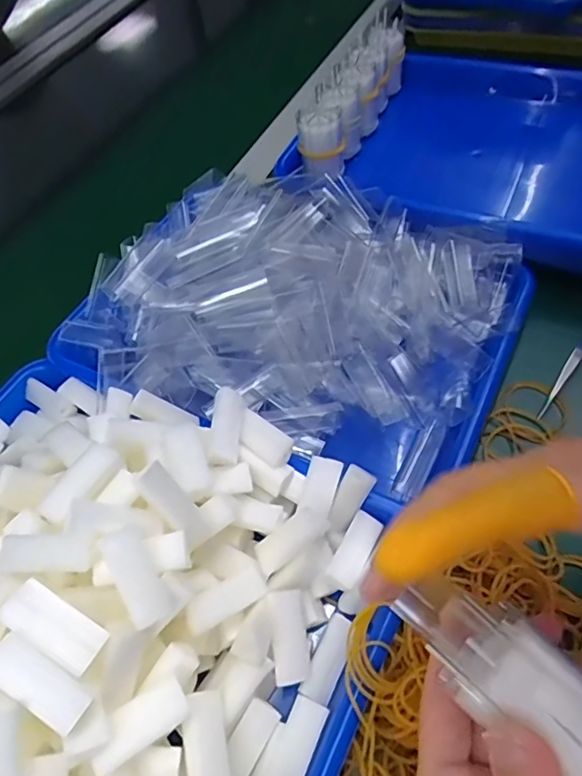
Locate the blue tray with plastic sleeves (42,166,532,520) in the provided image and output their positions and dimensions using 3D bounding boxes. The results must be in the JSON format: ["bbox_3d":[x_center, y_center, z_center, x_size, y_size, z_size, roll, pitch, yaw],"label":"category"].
[{"bbox_3d":[-0.001,-0.065,0.407,0.317,0.080,0.231,18,60,18],"label":"blue tray with plastic sleeves"}]

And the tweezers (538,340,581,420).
[{"bbox_3d":[0.215,-0.017,0.409,0.009,0.016,0.119,34,54,21],"label":"tweezers"}]

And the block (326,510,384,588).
[{"bbox_3d":[0.038,0.093,0.310,0.018,0.010,0.044,23,62,21],"label":"block"}]

